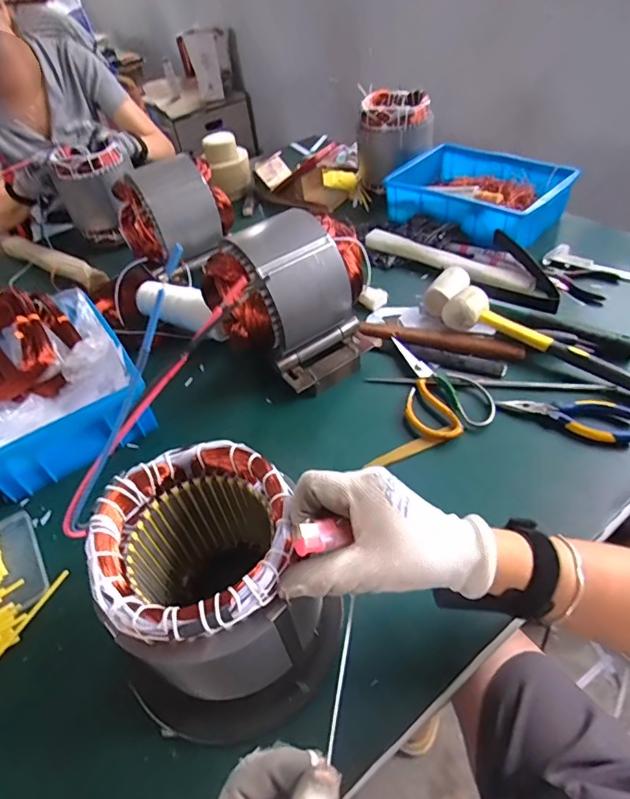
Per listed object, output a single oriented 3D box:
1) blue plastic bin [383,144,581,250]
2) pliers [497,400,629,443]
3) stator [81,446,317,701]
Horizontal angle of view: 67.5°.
[{"bbox_3d":[0.306,-0.391,0.910,0.307,0.098,0.224,31,58,32],"label":"blue plastic bin"},{"bbox_3d":[0.302,0.020,0.561,0.150,0.009,0.056,8,49,16],"label":"pliers"},{"bbox_3d":[-0.076,0.139,0.371,0.129,0.159,0.136,-4,45,4],"label":"stator"}]

